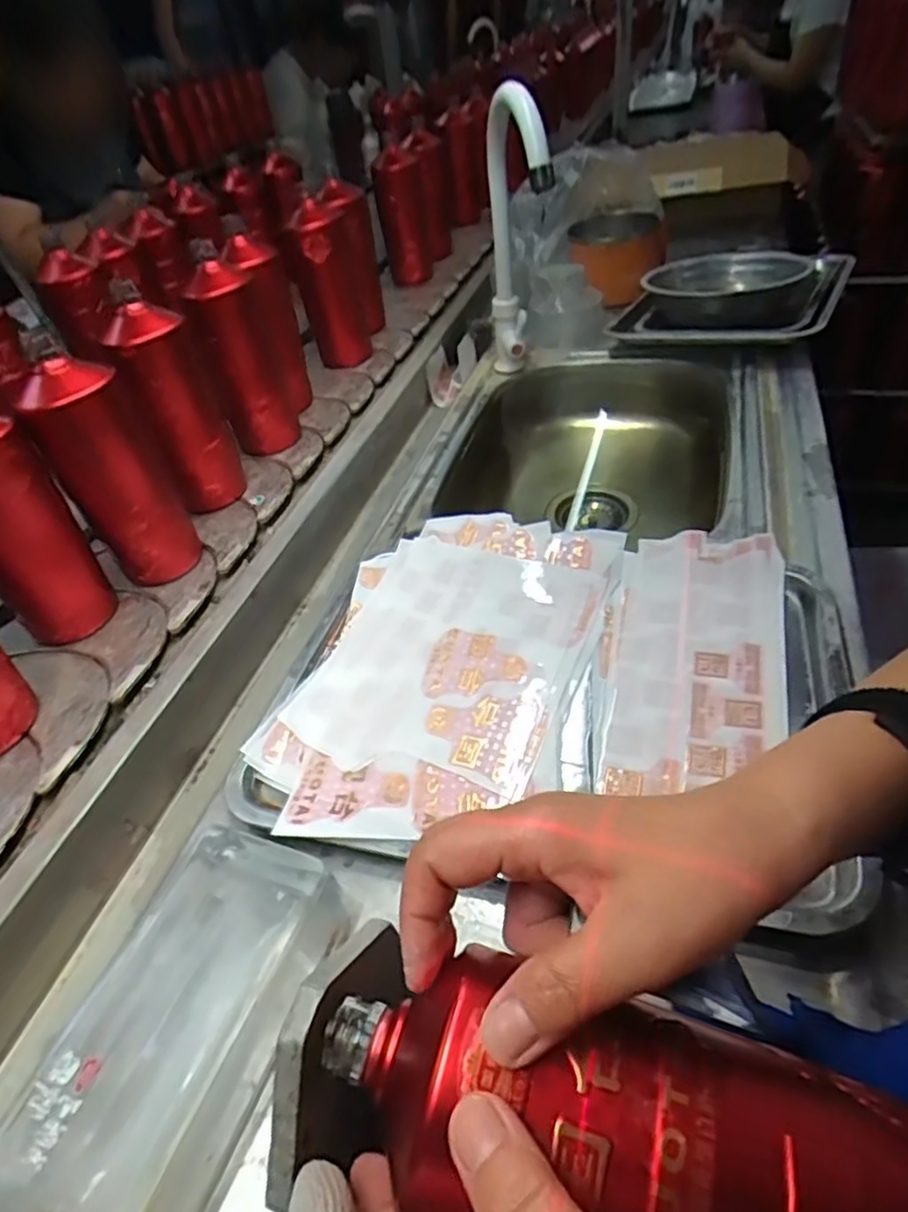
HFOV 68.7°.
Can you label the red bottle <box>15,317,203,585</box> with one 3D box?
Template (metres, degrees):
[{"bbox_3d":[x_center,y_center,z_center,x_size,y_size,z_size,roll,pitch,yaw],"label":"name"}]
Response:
[{"bbox_3d":[-0.293,-0.124,0.569,0.082,0.202,0.084,-23,44,-18],"label":"red bottle"}]

